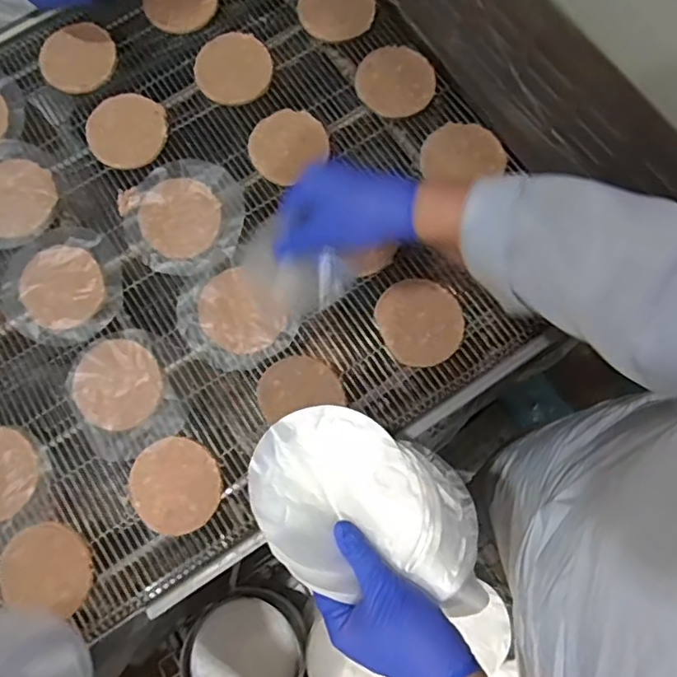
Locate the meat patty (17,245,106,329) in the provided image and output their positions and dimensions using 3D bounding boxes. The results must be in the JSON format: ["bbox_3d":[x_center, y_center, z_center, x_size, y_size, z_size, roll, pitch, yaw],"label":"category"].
[{"bbox_3d":[-0.278,-0.053,0.570,0.079,0.006,0.083,0,76,2],"label":"meat patty"}]

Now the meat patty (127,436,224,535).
[{"bbox_3d":[-0.148,0.134,0.517,0.082,0.009,0.079,0,76,2],"label":"meat patty"}]

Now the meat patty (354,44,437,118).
[{"bbox_3d":[0.062,-0.276,0.612,0.082,0.013,0.078,0,76,2],"label":"meat patty"}]

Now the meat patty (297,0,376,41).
[{"bbox_3d":[-0.004,-0.375,0.638,0.082,0.015,0.084,0,76,2],"label":"meat patty"}]

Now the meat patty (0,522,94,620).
[{"bbox_3d":[-0.256,0.200,0.499,0.078,0.013,0.066,12,76,5],"label":"meat patty"}]

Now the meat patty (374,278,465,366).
[{"bbox_3d":[0.078,-0.017,0.545,0.077,0.010,0.082,0,76,2],"label":"meat patty"}]

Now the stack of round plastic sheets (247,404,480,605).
[{"bbox_3d":[0.018,0.125,0.419,0.173,0.034,0.119,27,78,8],"label":"stack of round plastic sheets"}]

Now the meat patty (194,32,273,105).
[{"bbox_3d":[-0.116,-0.296,0.624,0.083,0.012,0.080,0,76,2],"label":"meat patty"}]

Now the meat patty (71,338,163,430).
[{"bbox_3d":[-0.211,0.043,0.542,0.082,0.006,0.079,0,76,2],"label":"meat patty"}]

